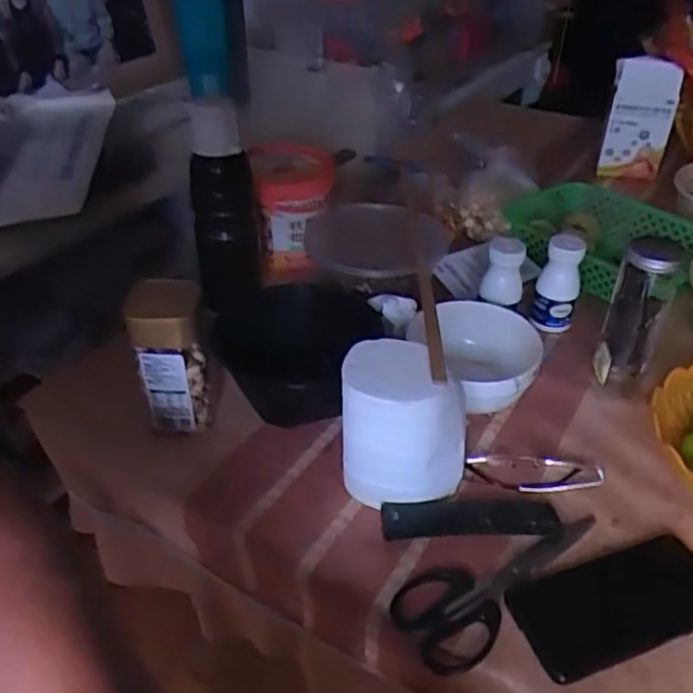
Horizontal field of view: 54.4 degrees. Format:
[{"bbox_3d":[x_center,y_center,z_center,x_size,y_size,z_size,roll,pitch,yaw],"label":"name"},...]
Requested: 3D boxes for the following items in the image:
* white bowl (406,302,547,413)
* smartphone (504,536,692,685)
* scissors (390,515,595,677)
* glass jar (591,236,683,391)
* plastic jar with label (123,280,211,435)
[{"bbox_3d":[0.137,0.018,0.703,0.133,0.068,0.138,-5,38,-3],"label":"white bowl"},{"bbox_3d":[0.207,0.194,0.513,0.160,0.009,0.075,-14,40,-14],"label":"smartphone"},{"bbox_3d":[0.125,0.177,0.537,0.191,0.006,0.075,-26,44,-27],"label":"scissors"},{"bbox_3d":[0.287,-0.025,0.675,0.051,0.169,0.051,-1,38,1],"label":"glass jar"},{"bbox_3d":[-0.162,0.012,0.633,0.064,0.133,0.062,-9,39,-8],"label":"plastic jar with label"}]

